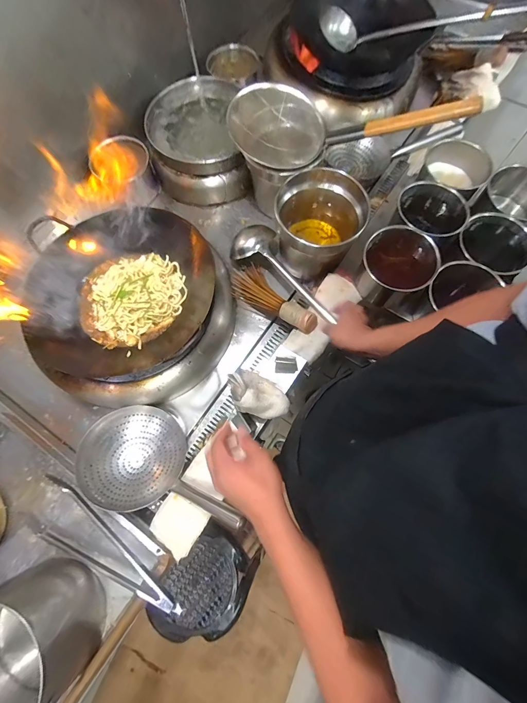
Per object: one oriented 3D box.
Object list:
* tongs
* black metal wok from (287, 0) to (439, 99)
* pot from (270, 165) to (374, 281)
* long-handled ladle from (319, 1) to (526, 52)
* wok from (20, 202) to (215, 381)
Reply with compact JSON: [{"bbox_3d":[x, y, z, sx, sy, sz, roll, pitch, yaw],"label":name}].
[{"bbox_3d":[-0.335,0.410,0.655,0.407,0.044,0.116,23,75,8],"label":"tongs"},{"bbox_3d":[0.311,-1.037,0.994,0.433,0.144,0.410,-1,73,2],"label":"black metal wok"},{"bbox_3d":[0.144,-0.327,0.835,0.210,0.209,0.219,-1,73,2],"label":"pot"},{"bbox_3d":[0.458,-0.983,0.932,0.574,0.118,0.081,22,75,23],"label":"long-handled ladle"},{"bbox_3d":[-0.330,-0.148,0.747,0.429,0.125,0.410,-11,73,-1],"label":"wok"}]

